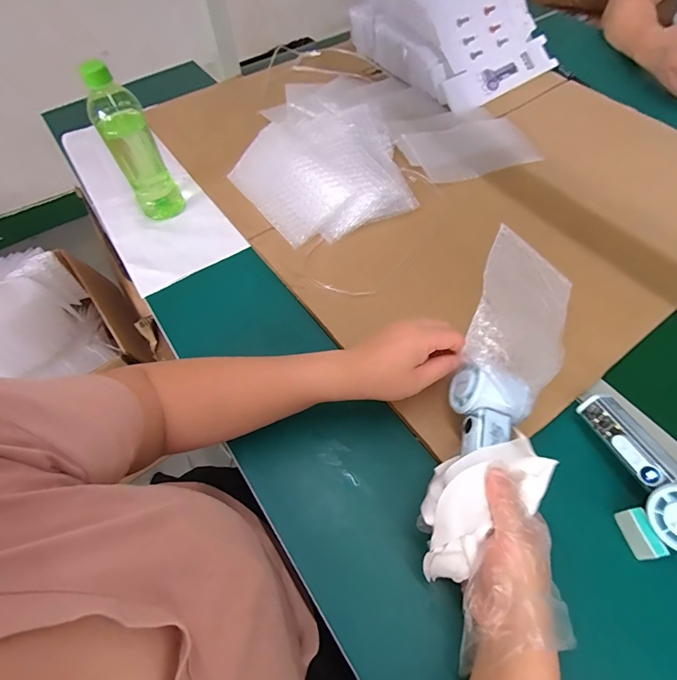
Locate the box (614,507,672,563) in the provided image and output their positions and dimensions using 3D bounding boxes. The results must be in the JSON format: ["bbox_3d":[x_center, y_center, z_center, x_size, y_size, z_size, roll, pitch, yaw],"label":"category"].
[{"bbox_3d":[0.275,0.178,0.367,0.018,0.023,0.041,-13,58,-7],"label":"box"}]

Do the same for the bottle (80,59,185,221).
[{"bbox_3d":[-0.290,-0.273,0.568,0.068,0.210,0.056,-32,62,-18],"label":"bottle"}]

